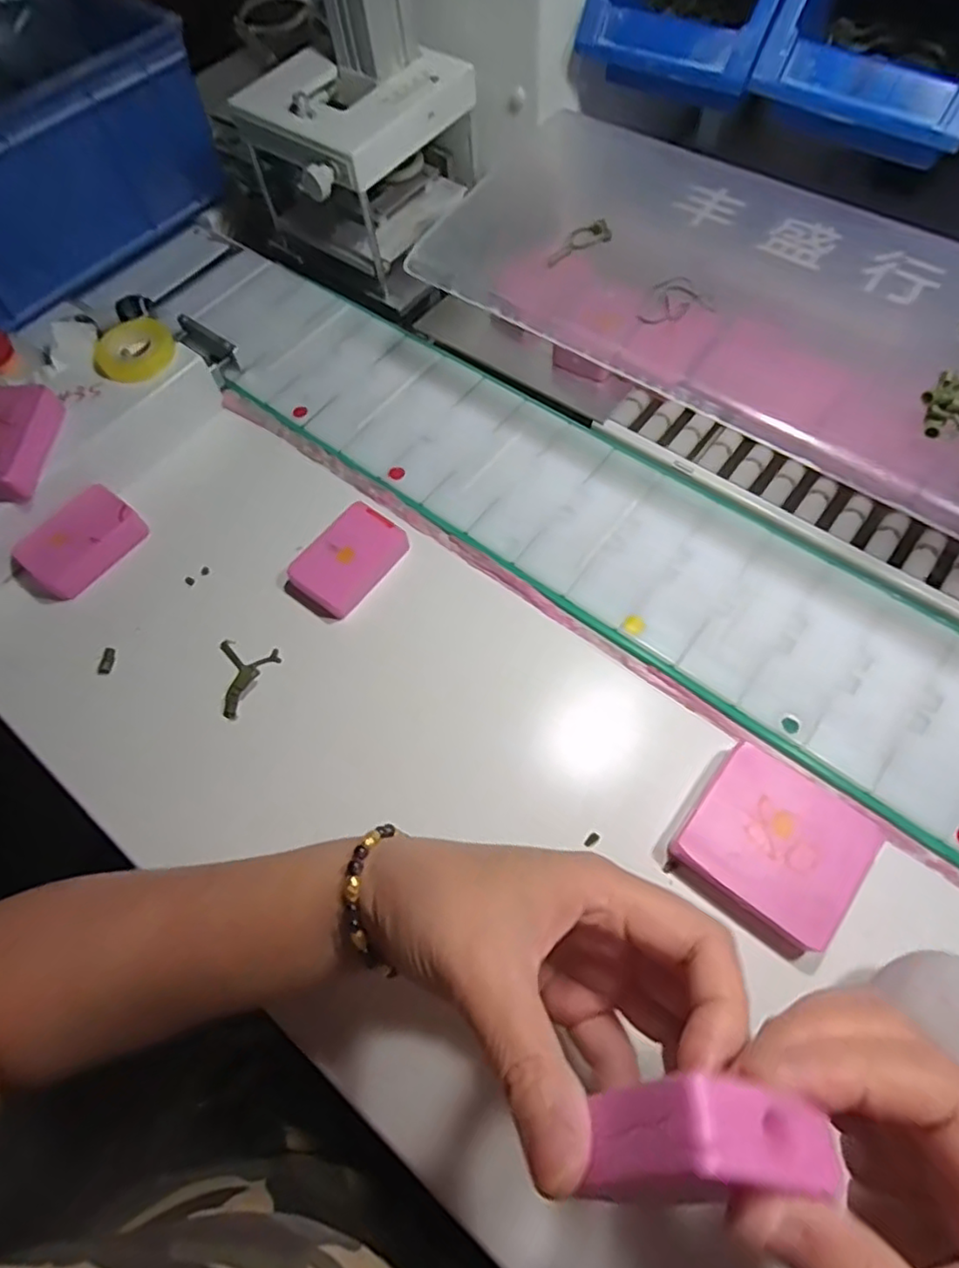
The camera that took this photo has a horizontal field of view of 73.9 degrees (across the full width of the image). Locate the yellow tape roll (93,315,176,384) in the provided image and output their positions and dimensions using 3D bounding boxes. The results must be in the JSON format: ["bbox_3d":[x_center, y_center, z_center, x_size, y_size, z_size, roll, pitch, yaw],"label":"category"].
[{"bbox_3d":[-0.241,-0.197,0.442,0.053,0.016,0.053,-2,64,3],"label":"yellow tape roll"}]

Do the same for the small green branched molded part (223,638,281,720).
[{"bbox_3d":[-0.137,0.024,0.382,0.033,0.009,0.048,-11,64,-1],"label":"small green branched molded part"}]

